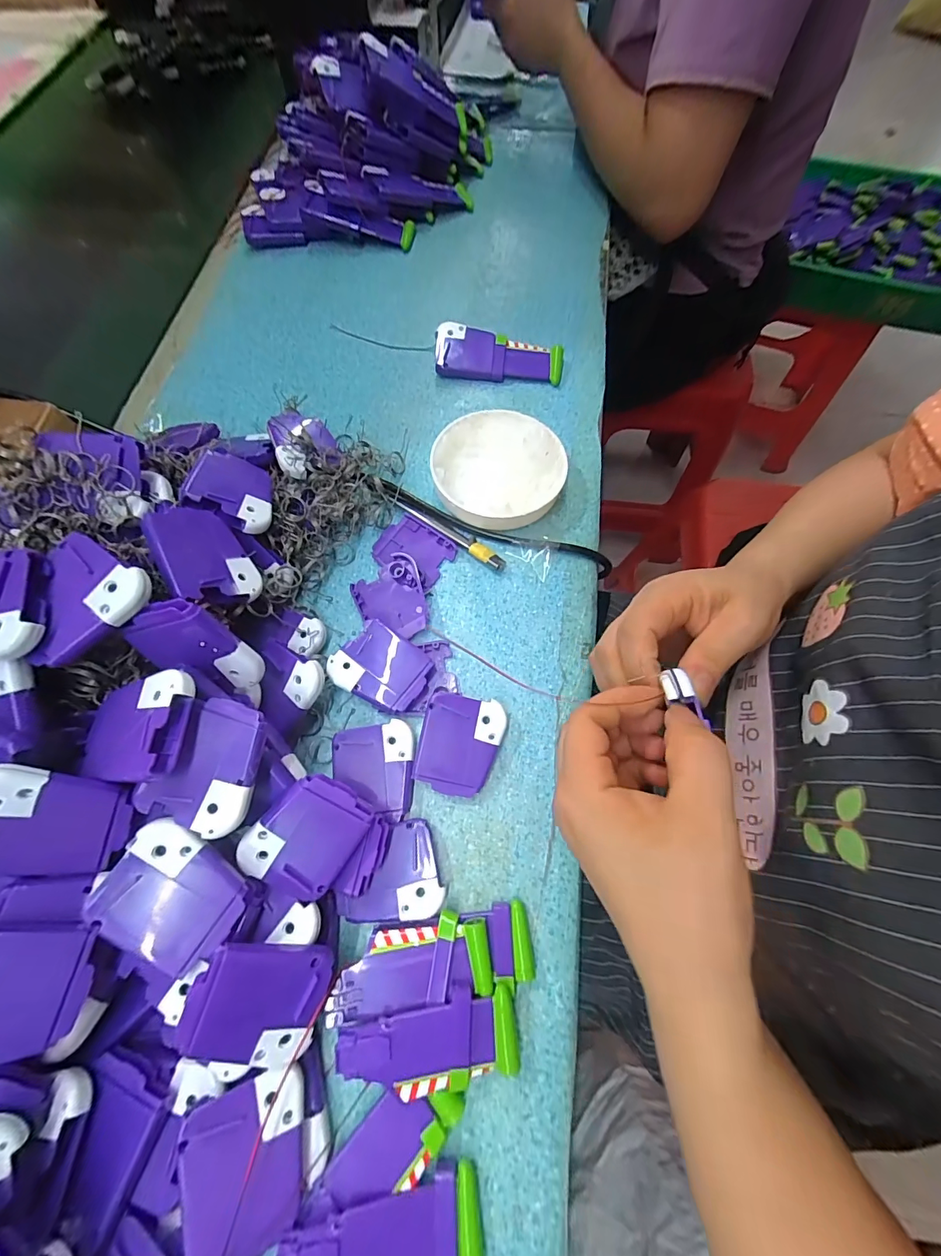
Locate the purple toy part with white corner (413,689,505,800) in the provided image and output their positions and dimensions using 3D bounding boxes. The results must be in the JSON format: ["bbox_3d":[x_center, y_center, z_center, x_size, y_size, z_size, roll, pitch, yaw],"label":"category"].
[{"bbox_3d":[-0.007,0.076,0.283,0.051,0.020,0.060,11,69,3],"label":"purple toy part with white corner"}]

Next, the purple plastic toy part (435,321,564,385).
[{"bbox_3d":[0.027,-0.259,0.412,0.119,0.023,0.045,2,69,0],"label":"purple plastic toy part"}]

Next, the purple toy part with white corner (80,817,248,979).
[{"bbox_3d":[-0.142,0.128,0.207,0.061,0.006,0.050,38,71,-4],"label":"purple toy part with white corner"}]

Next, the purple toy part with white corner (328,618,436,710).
[{"bbox_3d":[-0.061,0.028,0.300,0.060,0.014,0.050,31,71,11],"label":"purple toy part with white corner"}]

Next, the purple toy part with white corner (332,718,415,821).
[{"bbox_3d":[-0.063,0.090,0.279,0.051,0.006,0.058,0,69,-1],"label":"purple toy part with white corner"}]

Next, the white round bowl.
[{"bbox_3d":[0.022,-0.132,0.355,0.106,0.029,0.098,0,69,-1],"label":"white round bowl"}]

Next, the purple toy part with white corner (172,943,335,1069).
[{"bbox_3d":[-0.102,0.180,0.208,0.060,0.009,0.050,23,80,-23],"label":"purple toy part with white corner"}]

